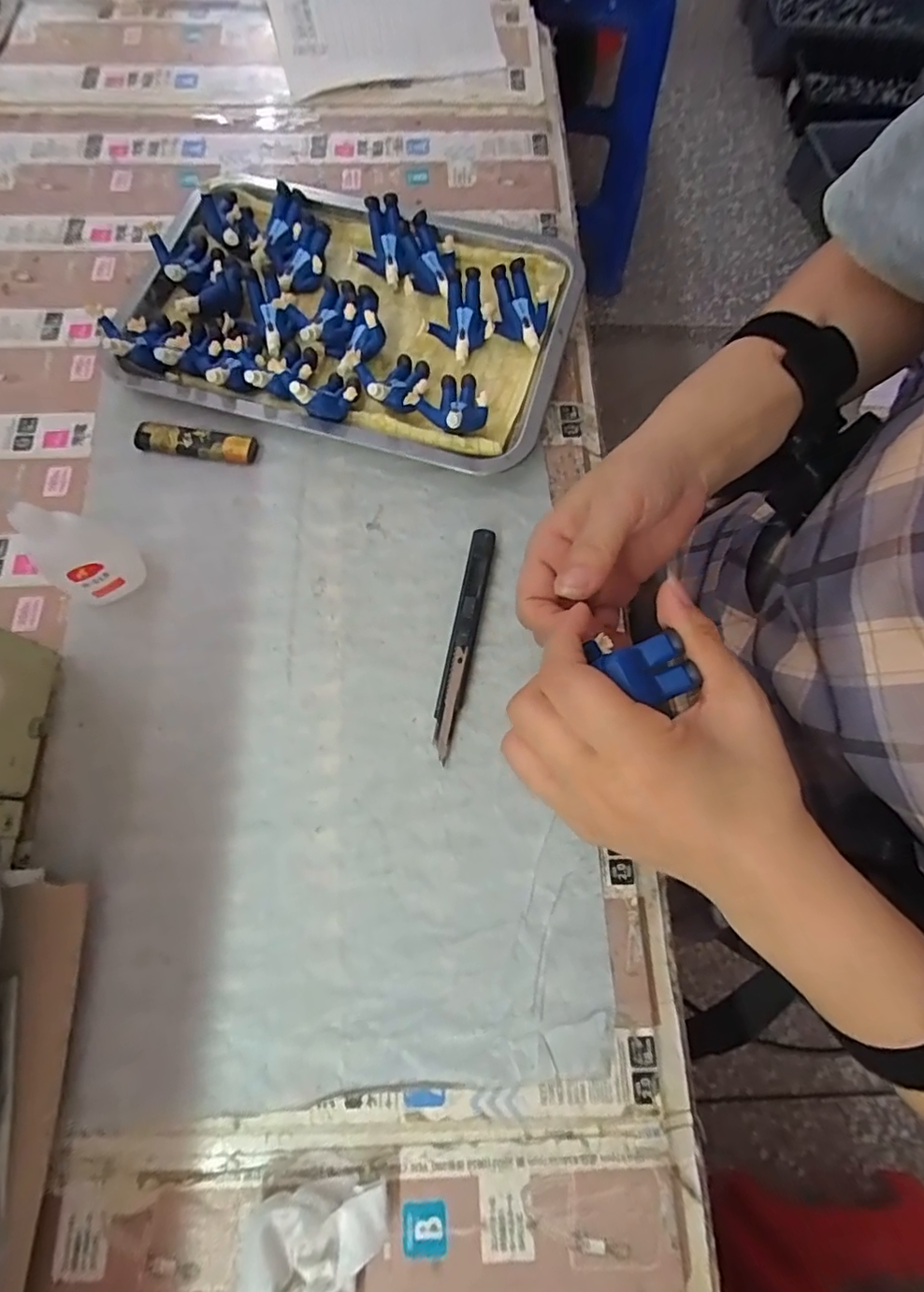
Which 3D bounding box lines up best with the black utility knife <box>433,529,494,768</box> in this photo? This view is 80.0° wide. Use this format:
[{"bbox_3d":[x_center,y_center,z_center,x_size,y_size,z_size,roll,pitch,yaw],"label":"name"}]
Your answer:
[{"bbox_3d":[0.001,-0.004,0.334,0.014,0.009,0.142,11,73,3],"label":"black utility knife"}]

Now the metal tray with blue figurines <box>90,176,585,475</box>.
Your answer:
[{"bbox_3d":[-0.085,-0.244,0.398,0.321,0.032,0.215,16,73,4],"label":"metal tray with blue figurines"}]

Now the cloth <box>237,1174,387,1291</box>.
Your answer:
[{"bbox_3d":[-0.073,0.276,0.232,0.054,0.026,0.090,22,74,6],"label":"cloth"}]

